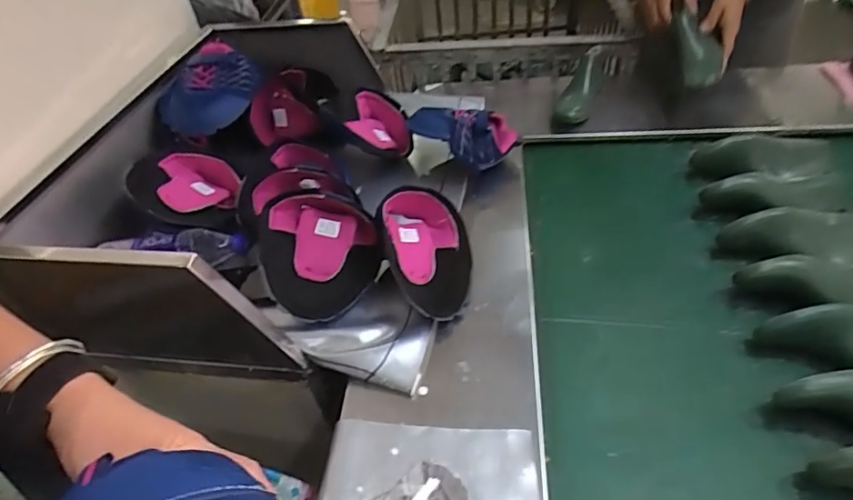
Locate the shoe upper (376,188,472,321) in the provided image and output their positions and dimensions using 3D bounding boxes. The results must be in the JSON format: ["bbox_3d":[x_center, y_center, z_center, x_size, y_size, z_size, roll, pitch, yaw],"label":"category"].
[{"bbox_3d":[-0.001,0.004,0.744,0.124,0.110,0.198,-5,44,3],"label":"shoe upper"}]

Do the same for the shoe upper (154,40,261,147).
[{"bbox_3d":[-0.396,-0.287,0.931,0.142,0.087,0.180,26,53,30],"label":"shoe upper"}]

